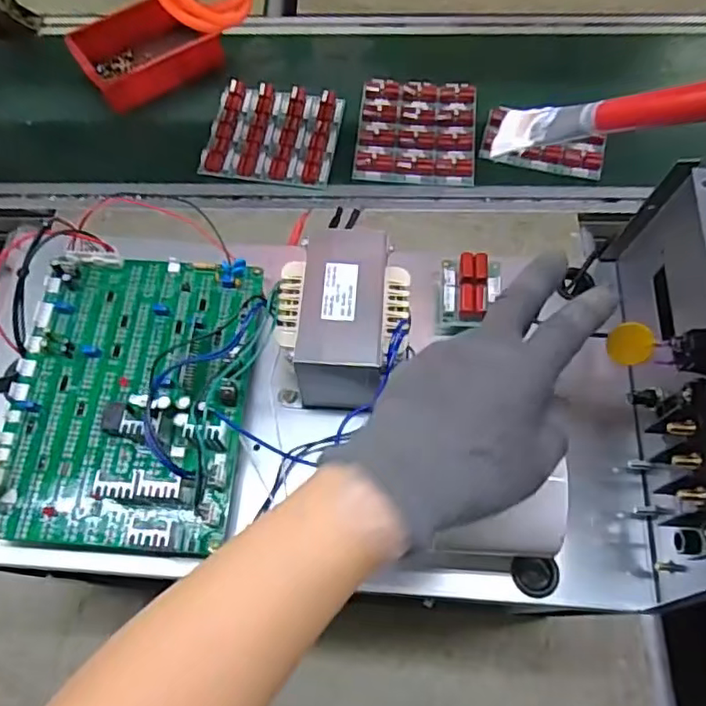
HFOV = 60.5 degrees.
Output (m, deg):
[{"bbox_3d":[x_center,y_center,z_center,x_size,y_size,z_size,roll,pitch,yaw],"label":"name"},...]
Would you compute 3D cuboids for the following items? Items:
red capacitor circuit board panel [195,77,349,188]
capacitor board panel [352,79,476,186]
[{"bbox_3d":[-0.113,-0.312,0.862,0.179,0.017,0.162,6,67,4],"label":"red capacitor circuit board panel"},{"bbox_3d":[0.091,-0.320,0.864,0.163,0.013,0.182,4,67,4],"label":"capacitor board panel"}]

